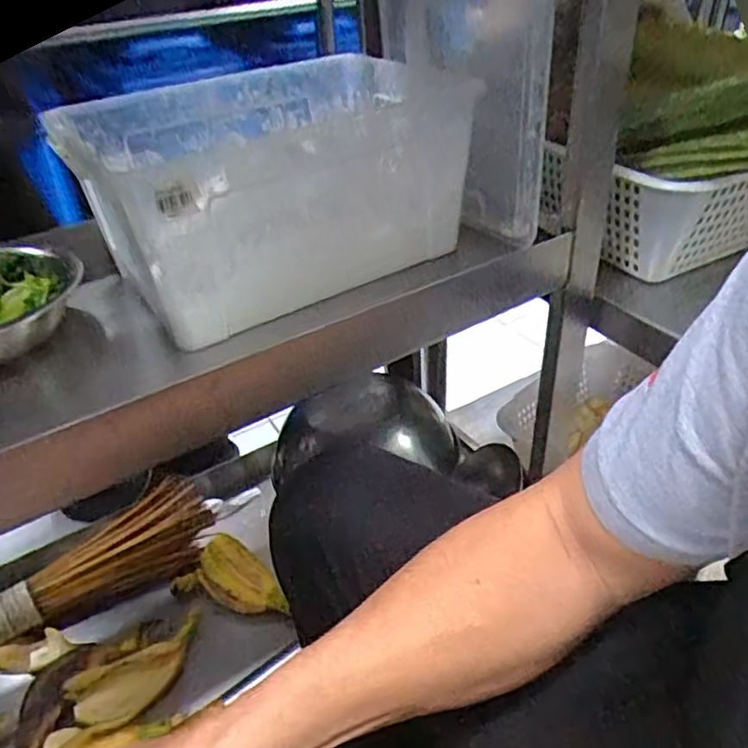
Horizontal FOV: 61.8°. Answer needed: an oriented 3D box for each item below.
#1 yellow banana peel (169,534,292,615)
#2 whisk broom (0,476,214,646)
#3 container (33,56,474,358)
[{"bbox_3d":[-0.163,0.230,0.698,0.118,0.045,0.072,17,41,27],"label":"yellow banana peel"},{"bbox_3d":[-0.317,0.225,0.688,0.288,0.100,0.056,-25,41,-26],"label":"whisk broom"},{"bbox_3d":[-0.086,-0.167,0.551,0.307,0.139,0.206,-24,40,-26],"label":"container"}]

